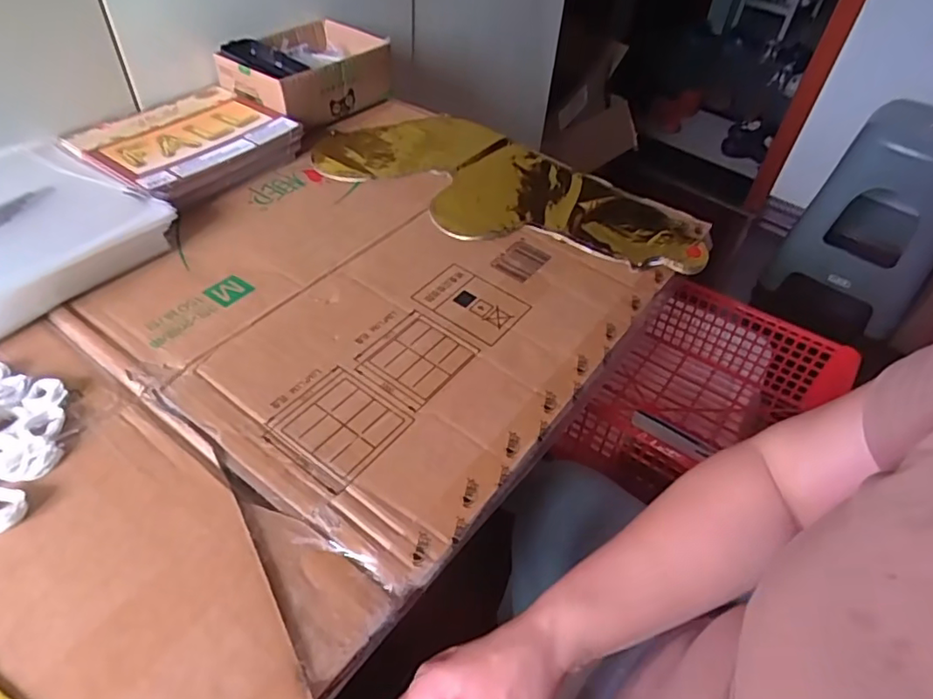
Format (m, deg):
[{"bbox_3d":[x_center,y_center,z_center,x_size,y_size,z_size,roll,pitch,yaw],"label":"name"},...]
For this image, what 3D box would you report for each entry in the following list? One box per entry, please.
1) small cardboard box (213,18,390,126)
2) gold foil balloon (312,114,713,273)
[{"bbox_3d":[-0.205,-0.359,0.762,0.141,0.067,0.199,28,50,19],"label":"small cardboard box"},{"bbox_3d":[0.043,-0.177,0.663,0.439,0.028,0.209,27,50,18],"label":"gold foil balloon"}]

